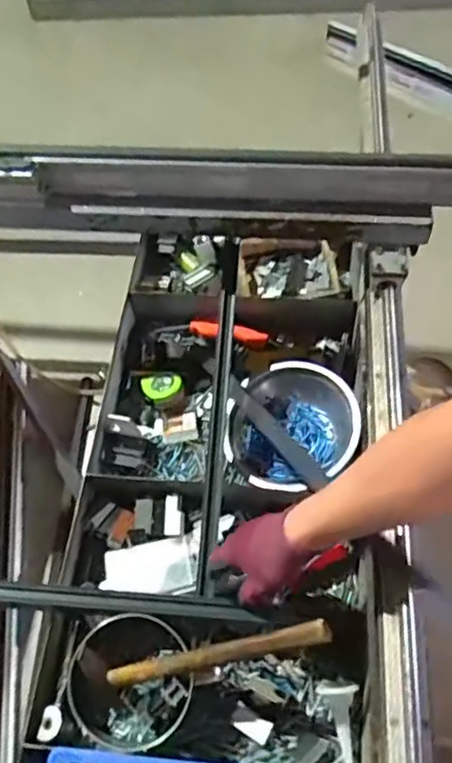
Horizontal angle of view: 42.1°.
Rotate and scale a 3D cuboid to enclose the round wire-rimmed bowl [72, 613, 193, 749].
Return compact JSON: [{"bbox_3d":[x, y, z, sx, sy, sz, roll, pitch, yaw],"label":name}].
[{"bbox_3d":[-0.110,0.361,0.709,0.138,0.074,0.138,-2,57,3],"label":"round wire-rimmed bowl"}]

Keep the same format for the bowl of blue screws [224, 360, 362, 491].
[{"bbox_3d":[0.098,0.072,0.897,0.197,0.076,0.203,-2,57,3],"label":"bowl of blue screws"}]

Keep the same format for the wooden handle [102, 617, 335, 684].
[{"bbox_3d":[-0.015,0.307,0.659,0.275,0.016,0.019,-21,57,19],"label":"wooden handle"}]

